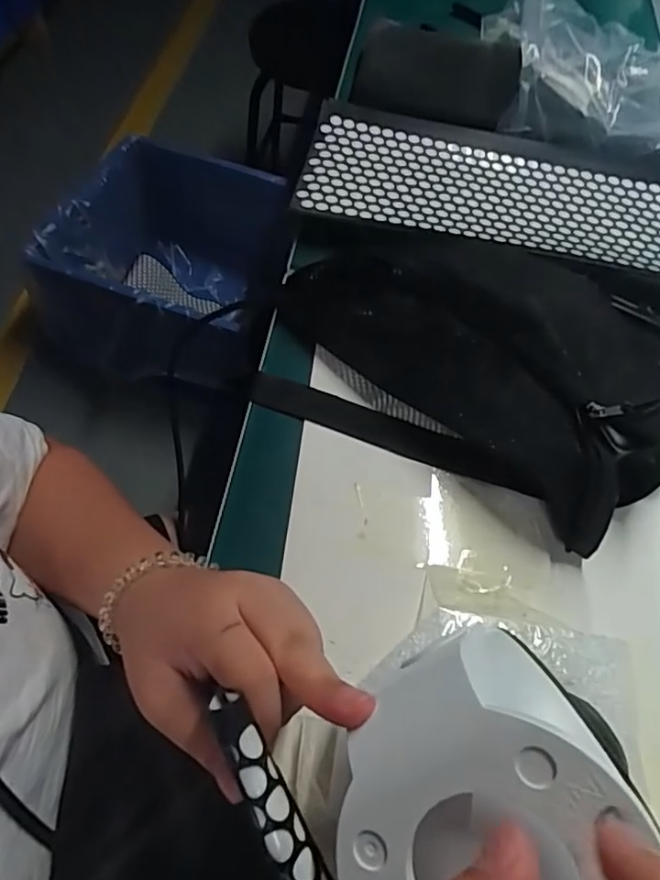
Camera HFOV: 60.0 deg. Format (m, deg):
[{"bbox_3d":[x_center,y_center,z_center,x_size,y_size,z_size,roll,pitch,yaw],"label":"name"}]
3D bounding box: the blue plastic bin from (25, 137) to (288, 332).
[{"bbox_3d":[-0.368,-0.381,1.262,0.505,0.306,0.409,21,61,8],"label":"blue plastic bin"}]

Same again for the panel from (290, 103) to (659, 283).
[{"bbox_3d":[0.165,-0.198,0.466,0.372,0.019,0.137,12,60,3],"label":"panel"}]

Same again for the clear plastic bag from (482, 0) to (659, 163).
[{"bbox_3d":[0.264,-0.338,0.521,0.246,0.064,0.188,12,60,4],"label":"clear plastic bag"}]

